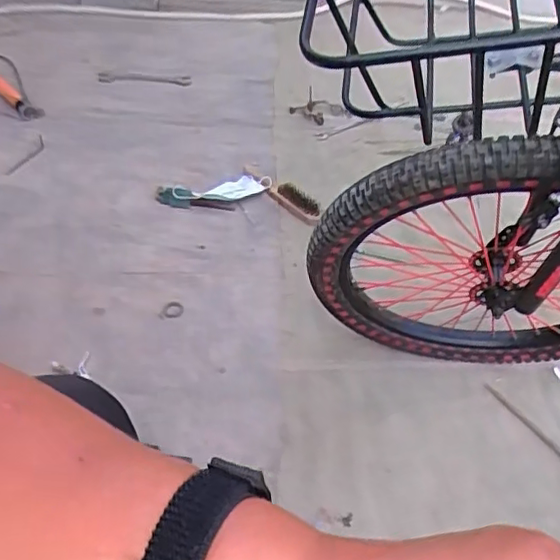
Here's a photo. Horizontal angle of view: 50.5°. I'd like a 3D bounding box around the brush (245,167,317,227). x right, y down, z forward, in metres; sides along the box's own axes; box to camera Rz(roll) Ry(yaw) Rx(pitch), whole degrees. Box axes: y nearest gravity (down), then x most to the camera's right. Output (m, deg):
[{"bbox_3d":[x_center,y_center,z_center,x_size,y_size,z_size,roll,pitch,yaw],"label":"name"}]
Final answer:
[{"bbox_3d":[0.001,-0.190,1.307,0.048,0.052,0.258,-31,51,-30],"label":"brush"}]

